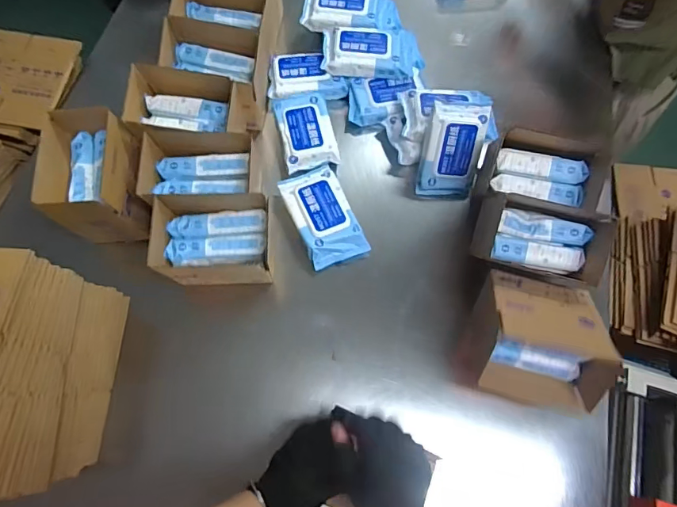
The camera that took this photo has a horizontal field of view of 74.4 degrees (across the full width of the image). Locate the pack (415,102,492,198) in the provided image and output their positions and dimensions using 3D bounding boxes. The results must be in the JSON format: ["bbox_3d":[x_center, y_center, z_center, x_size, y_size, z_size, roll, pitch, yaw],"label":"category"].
[{"bbox_3d":[0.205,-0.179,0.807,0.098,0.171,0.038,4,31,-6],"label":"pack"}]

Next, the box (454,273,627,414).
[{"bbox_3d":[0.297,0.132,0.687,0.168,0.155,0.175,13,69,2],"label":"box"}]

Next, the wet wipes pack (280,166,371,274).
[{"bbox_3d":[-0.027,-0.067,0.796,0.099,0.048,0.179,-22,72,-10],"label":"wet wipes pack"}]

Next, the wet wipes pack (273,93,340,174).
[{"bbox_3d":[-0.061,-0.236,0.848,0.097,0.033,0.156,-12,70,-7],"label":"wet wipes pack"}]

